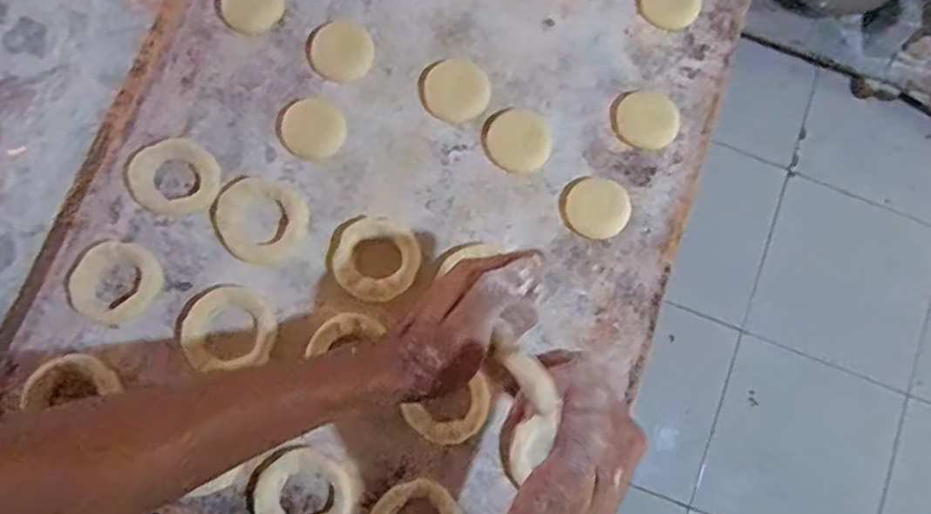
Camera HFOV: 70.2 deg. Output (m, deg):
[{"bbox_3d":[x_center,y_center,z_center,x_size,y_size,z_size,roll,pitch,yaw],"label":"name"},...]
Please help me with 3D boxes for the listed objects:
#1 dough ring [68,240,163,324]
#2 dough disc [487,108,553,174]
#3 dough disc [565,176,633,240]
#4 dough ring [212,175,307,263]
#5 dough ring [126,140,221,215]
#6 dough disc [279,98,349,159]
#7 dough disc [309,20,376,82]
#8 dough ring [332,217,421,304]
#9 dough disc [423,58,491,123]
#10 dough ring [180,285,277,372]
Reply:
[{"bbox_3d":[-0.242,0.017,0.456,0.055,0.007,0.057,1,80,-4],"label":"dough ring"},{"bbox_3d":[0.041,-0.087,0.496,0.047,0.005,0.045,1,80,-4],"label":"dough disc"},{"bbox_3d":[0.099,-0.036,0.492,0.046,0.004,0.046,1,80,-4],"label":"dough disc"},{"bbox_3d":[-0.146,-0.027,0.472,0.063,0.005,0.060,1,80,-4],"label":"dough ring"},{"bbox_3d":[-0.209,-0.057,0.474,0.060,0.004,0.055,1,80,-4],"label":"dough ring"},{"bbox_3d":[-0.113,-0.095,0.492,0.045,0.004,0.043,38,80,2],"label":"dough disc"},{"bbox_3d":[-0.093,-0.157,0.503,0.046,0.004,0.047,1,80,-4],"label":"dough disc"},{"bbox_3d":[-0.063,0.001,0.473,0.058,0.012,0.061,1,80,-4],"label":"dough ring"},{"bbox_3d":[-0.006,-0.126,0.500,0.048,0.006,0.047,1,80,-4],"label":"dough disc"},{"bbox_3d":[-0.164,0.048,0.459,0.062,0.009,0.057,1,80,-4],"label":"dough ring"}]

